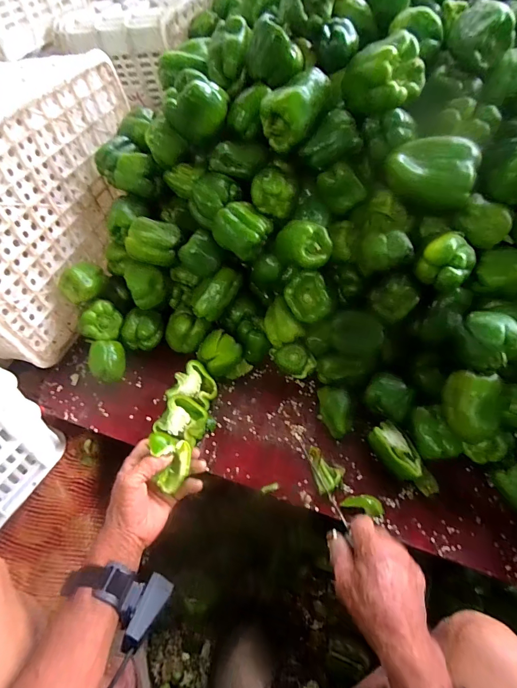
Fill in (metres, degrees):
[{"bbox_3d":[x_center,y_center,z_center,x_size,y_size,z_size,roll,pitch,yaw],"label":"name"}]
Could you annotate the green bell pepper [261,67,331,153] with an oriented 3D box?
[{"bbox_3d":[0.052,-0.342,0.531,0.089,0.076,0.087,11,57,5],"label":"green bell pepper"}]

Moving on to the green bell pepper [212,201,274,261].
[{"bbox_3d":[-0.023,-0.173,0.566,0.075,0.071,0.069,1,57,-1],"label":"green bell pepper"}]

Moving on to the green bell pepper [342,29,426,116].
[{"bbox_3d":[0.169,-0.359,0.484,0.104,0.071,0.068,15,58,8],"label":"green bell pepper"}]

